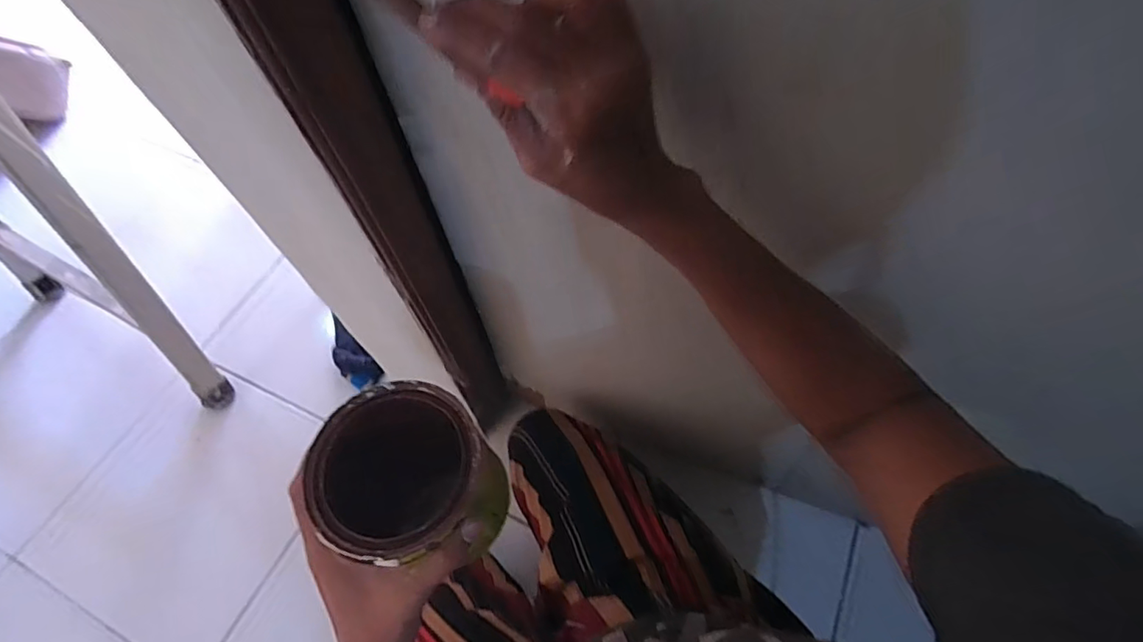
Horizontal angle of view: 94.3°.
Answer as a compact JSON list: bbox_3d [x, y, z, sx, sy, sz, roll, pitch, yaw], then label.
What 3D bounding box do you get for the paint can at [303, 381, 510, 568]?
[{"bbox_3d":[-0.102,0.111,0.358,0.105,0.107,0.097,0,60,0],"label":"paint can"}]

